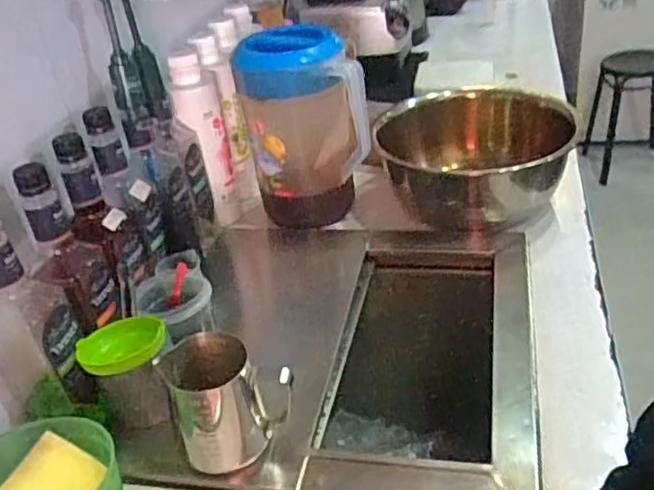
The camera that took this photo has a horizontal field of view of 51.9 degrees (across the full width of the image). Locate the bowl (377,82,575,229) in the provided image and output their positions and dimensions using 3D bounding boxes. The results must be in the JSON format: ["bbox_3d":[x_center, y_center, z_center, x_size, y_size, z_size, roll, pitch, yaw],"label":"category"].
[{"bbox_3d":[0.215,-0.133,1.002,0.261,0.112,0.255,-6,33,4],"label":"bowl"}]

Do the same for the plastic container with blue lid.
[{"bbox_3d":[-0.028,-0.165,0.955,0.167,0.257,0.118,-8,33,1],"label":"plastic container with blue lid"}]

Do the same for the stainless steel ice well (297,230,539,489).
[{"bbox_3d":[0.124,0.152,0.791,0.210,0.144,0.432,1,34,14],"label":"stainless steel ice well"}]

